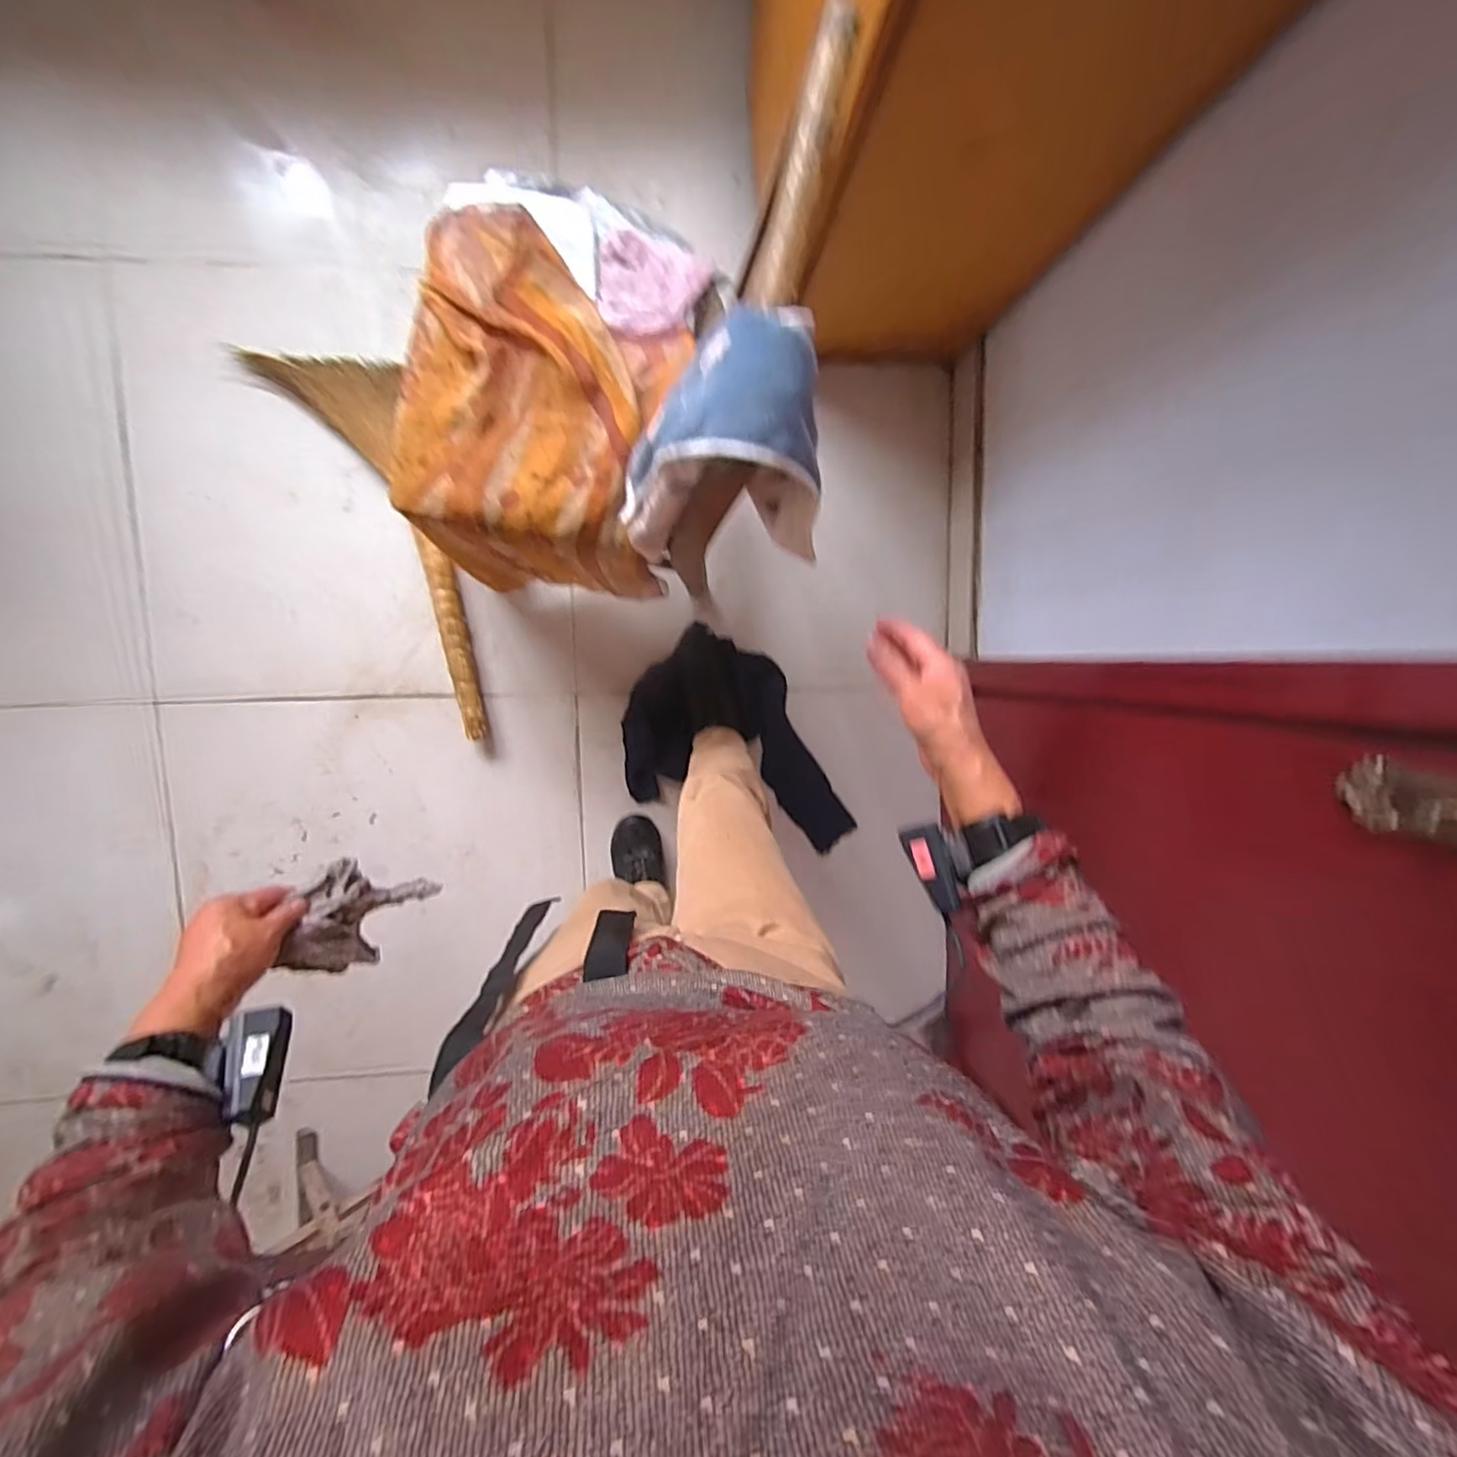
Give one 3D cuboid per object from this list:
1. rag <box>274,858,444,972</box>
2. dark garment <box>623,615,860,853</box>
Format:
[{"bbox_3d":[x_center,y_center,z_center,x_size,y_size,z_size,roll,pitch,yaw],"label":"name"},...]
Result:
[{"bbox_3d":[-0.351,0.178,0.589,0.080,0.124,0.079,37,92,-8],"label":"rag"},{"bbox_3d":[0.041,0.016,1.316,0.496,0.027,0.358,15,95,-7],"label":"dark garment"}]

